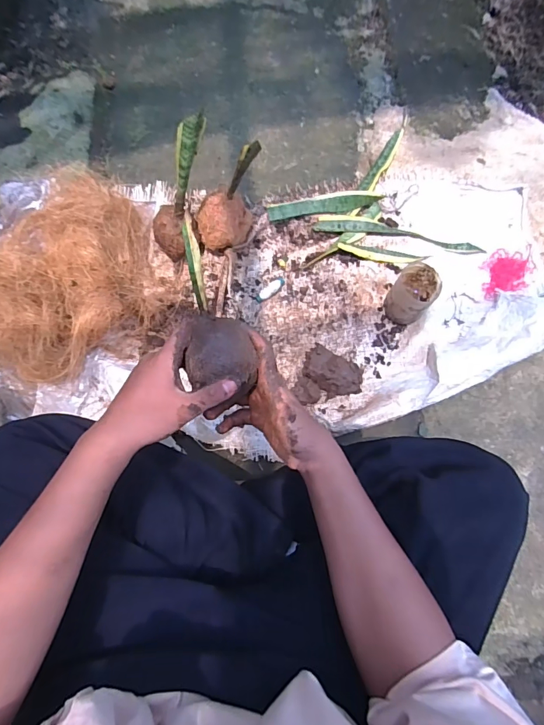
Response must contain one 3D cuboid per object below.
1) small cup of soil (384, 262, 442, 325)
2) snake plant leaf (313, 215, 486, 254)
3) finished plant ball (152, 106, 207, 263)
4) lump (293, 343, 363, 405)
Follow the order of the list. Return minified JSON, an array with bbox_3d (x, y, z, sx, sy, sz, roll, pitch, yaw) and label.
[{"bbox_3d":[0.228,-0.110,0.675,0.068,0.083,0.075,36,80,9],"label":"small cup of soil"},{"bbox_3d":[0.225,-0.231,0.736,0.292,0.015,0.040,16,77,5],"label":"snake plant leaf"},{"bbox_3d":[-0.137,-0.262,0.622,0.063,0.232,0.060,9,59,-15],"label":"finished plant ball"},{"bbox_3d":[0.097,0.029,0.672,0.101,0.054,0.097,19,78,5],"label":"lump"}]

